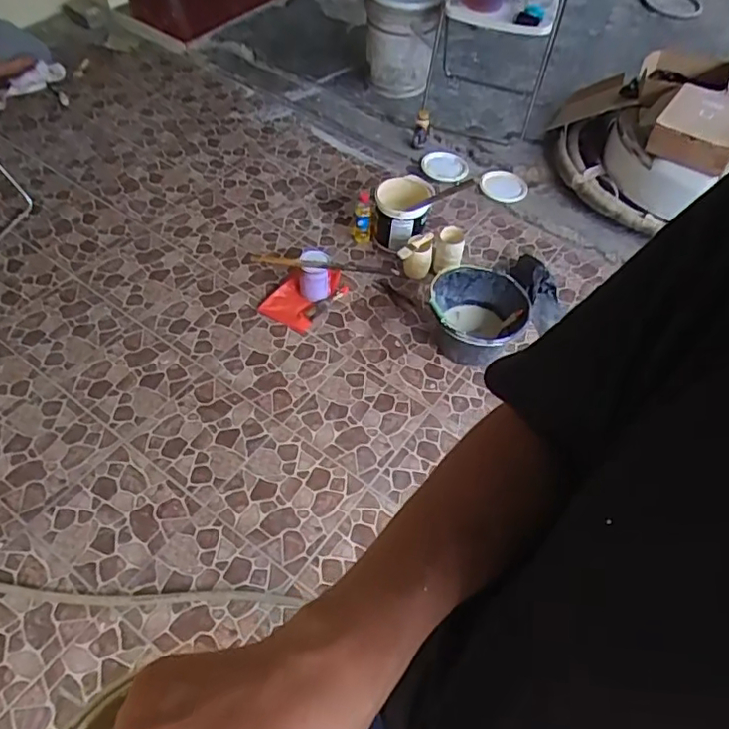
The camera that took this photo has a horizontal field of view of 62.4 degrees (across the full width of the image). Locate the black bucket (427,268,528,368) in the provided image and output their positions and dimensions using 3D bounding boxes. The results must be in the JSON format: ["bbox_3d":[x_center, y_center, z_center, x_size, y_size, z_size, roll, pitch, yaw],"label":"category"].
[{"bbox_3d":[0.350,-0.126,1.805,0.306,0.206,0.265,0,51,-3],"label":"black bucket"}]

